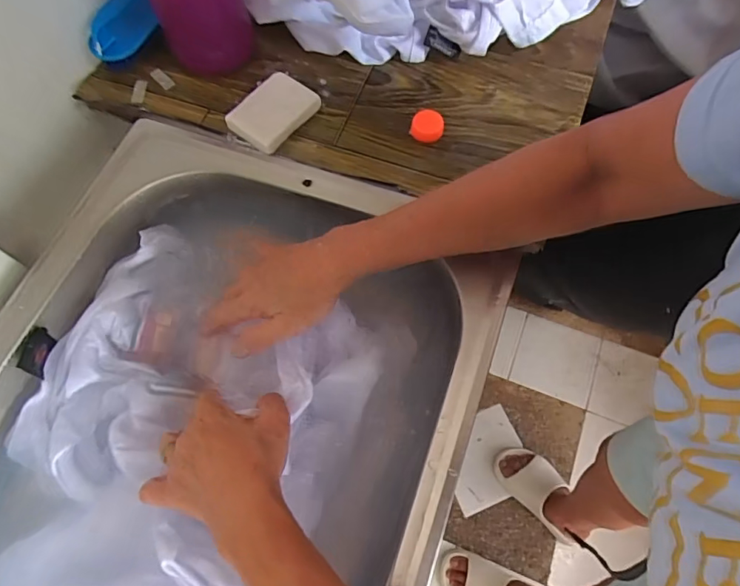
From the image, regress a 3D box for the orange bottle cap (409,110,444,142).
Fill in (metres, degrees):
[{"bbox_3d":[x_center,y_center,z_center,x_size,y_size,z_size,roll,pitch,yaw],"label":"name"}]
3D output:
[{"bbox_3d":[0.057,-0.166,0.477,0.032,0.013,0.030,0,68,0],"label":"orange bottle cap"}]

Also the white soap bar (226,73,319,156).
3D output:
[{"bbox_3d":[-0.095,-0.181,0.478,0.057,0.023,0.078,36,72,14],"label":"white soap bar"}]

